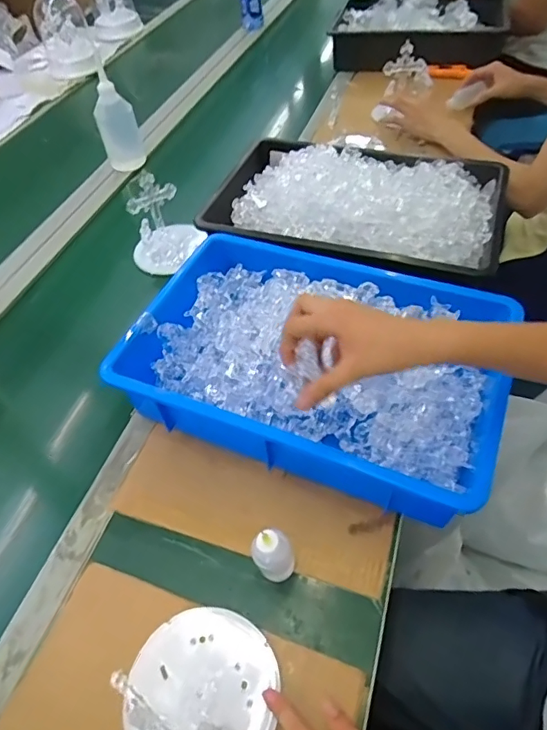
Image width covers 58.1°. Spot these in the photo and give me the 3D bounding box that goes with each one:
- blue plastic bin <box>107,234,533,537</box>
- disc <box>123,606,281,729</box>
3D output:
[{"bbox_3d":[0.045,-0.008,0.588,0.413,0.085,0.277,16,55,18],"label":"blue plastic bin"},{"bbox_3d":[-0.061,0.273,0.417,0.124,0.023,0.121,-26,53,-14],"label":"disc"}]

